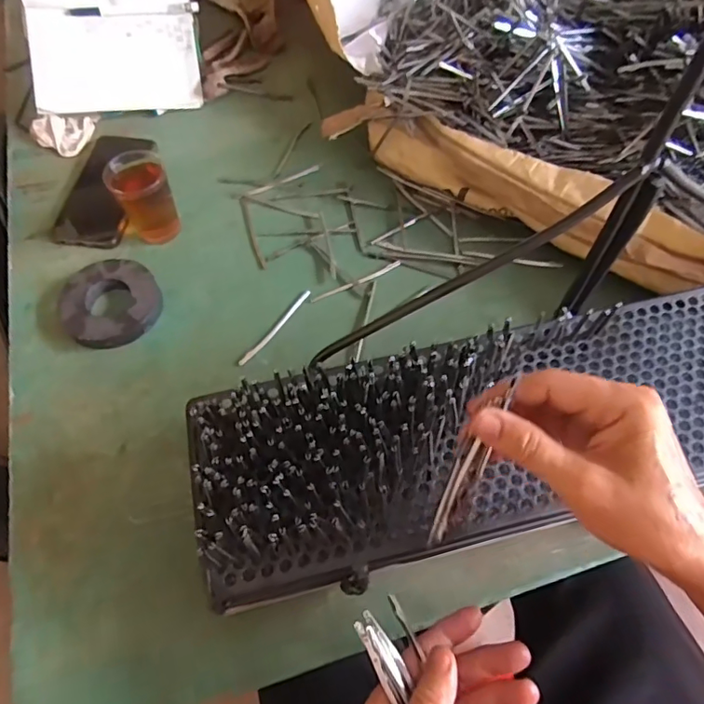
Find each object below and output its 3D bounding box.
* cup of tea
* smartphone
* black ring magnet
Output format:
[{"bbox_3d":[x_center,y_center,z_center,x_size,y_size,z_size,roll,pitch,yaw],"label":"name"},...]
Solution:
[{"bbox_3d":[-0.214,-0.160,0.544,0.057,0.081,0.056,-28,65,-13],"label":"cup of tea"},{"bbox_3d":[-0.286,-0.190,0.602,0.080,0.009,0.160,8,63,5],"label":"smartphone"},{"bbox_3d":[-0.240,-0.052,0.518,0.090,0.023,0.098,0,62,1],"label":"black ring magnet"}]

